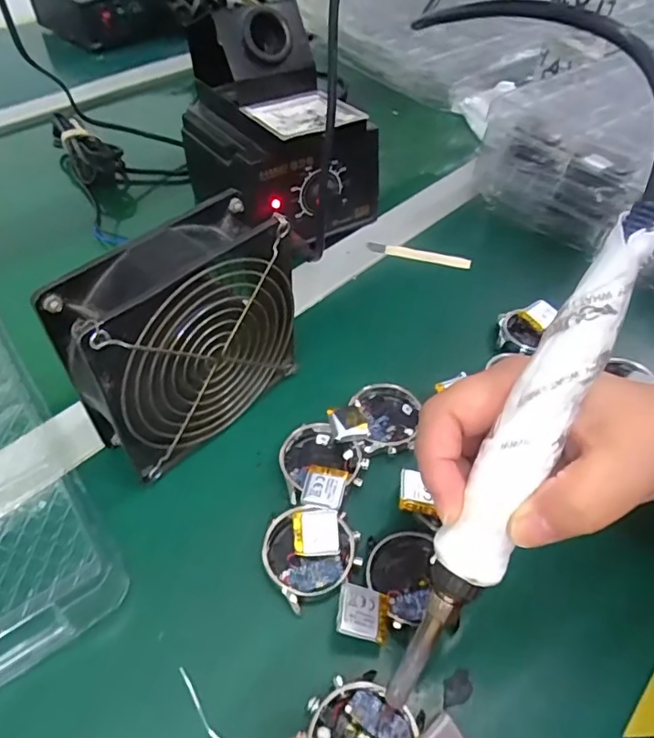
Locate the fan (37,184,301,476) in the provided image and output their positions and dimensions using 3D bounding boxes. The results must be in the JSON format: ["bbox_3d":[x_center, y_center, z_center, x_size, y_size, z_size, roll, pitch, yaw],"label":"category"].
[{"bbox_3d":[-0.074,-0.012,0.297,0.048,0.126,0.125,33,56,25],"label":"fan"}]

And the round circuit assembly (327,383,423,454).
[{"bbox_3d":[0.030,0.028,0.329,0.049,0.018,0.050,0,49,-1],"label":"round circuit assembly"}]

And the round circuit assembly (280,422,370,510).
[{"bbox_3d":[-0.005,0.053,0.306,0.052,0.016,0.046,32,56,24],"label":"round circuit assembly"}]

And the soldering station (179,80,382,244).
[{"bbox_3d":[-0.045,-0.183,0.455,0.114,0.098,0.156,-30,56,-24],"label":"soldering station"}]

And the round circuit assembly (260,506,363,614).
[{"bbox_3d":[-0.009,0.091,0.273,0.046,0.013,0.043,0,49,-1],"label":"round circuit assembly"}]

